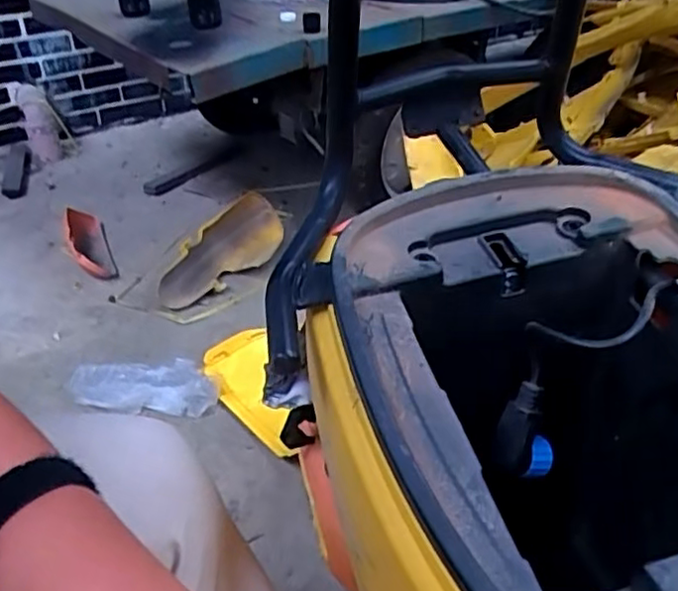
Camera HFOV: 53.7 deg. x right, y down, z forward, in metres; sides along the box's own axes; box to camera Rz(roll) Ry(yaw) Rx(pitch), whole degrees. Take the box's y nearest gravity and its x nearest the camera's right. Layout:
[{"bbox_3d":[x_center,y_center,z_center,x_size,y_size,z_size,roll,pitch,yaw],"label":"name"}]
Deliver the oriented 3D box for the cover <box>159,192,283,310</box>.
[{"bbox_3d":[-0.264,-0.109,1.491,0.336,0.093,0.168,-44,48,-18],"label":"cover"}]

